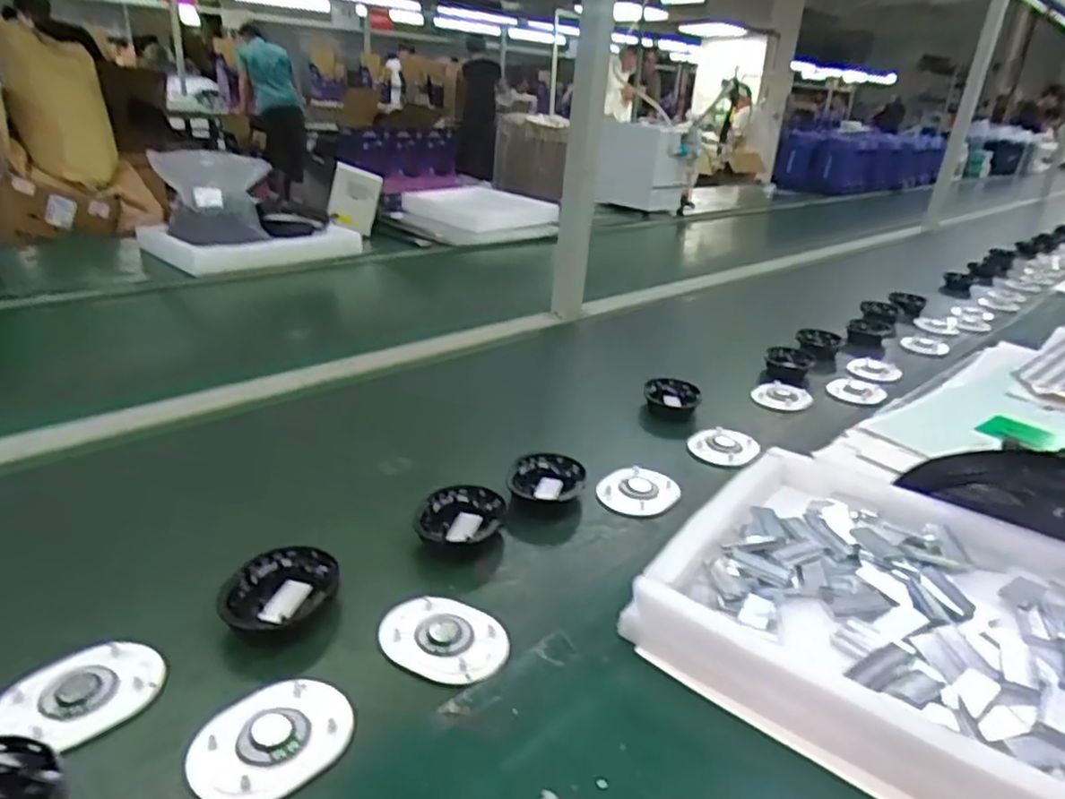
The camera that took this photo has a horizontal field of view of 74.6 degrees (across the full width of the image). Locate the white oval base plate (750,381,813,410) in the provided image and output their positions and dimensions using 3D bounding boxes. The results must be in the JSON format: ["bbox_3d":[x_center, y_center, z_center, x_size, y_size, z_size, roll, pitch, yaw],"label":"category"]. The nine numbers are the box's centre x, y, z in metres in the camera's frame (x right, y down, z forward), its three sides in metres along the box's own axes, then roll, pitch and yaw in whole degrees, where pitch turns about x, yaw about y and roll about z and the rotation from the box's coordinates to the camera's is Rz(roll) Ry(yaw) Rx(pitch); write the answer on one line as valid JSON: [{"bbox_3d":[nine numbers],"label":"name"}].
[{"bbox_3d":[0.340,-0.007,0.947,0.068,0.014,0.100,22,27,32],"label":"white oval base plate"}]

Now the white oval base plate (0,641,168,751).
[{"bbox_3d":[-0.274,0.181,0.427,0.063,0.011,0.087,21,29,33],"label":"white oval base plate"}]

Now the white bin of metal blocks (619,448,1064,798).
[{"bbox_3d":[0.276,0.157,0.512,0.338,0.046,0.314,22,29,35],"label":"white bin of metal blocks"}]

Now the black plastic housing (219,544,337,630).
[{"bbox_3d":[-0.182,0.141,0.509,0.070,0.031,0.087,3,24,-2],"label":"black plastic housing"}]

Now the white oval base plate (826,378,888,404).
[{"bbox_3d":[0.461,-0.011,0.995,0.076,0.009,0.094,18,25,26],"label":"white oval base plate"}]

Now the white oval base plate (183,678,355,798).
[{"bbox_3d":[-0.150,0.198,0.407,0.088,0.012,0.069,-18,32,-41],"label":"white oval base plate"}]

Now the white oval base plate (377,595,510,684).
[{"bbox_3d":[-0.063,0.167,0.494,0.090,0.009,0.069,15,26,24],"label":"white oval base plate"}]

